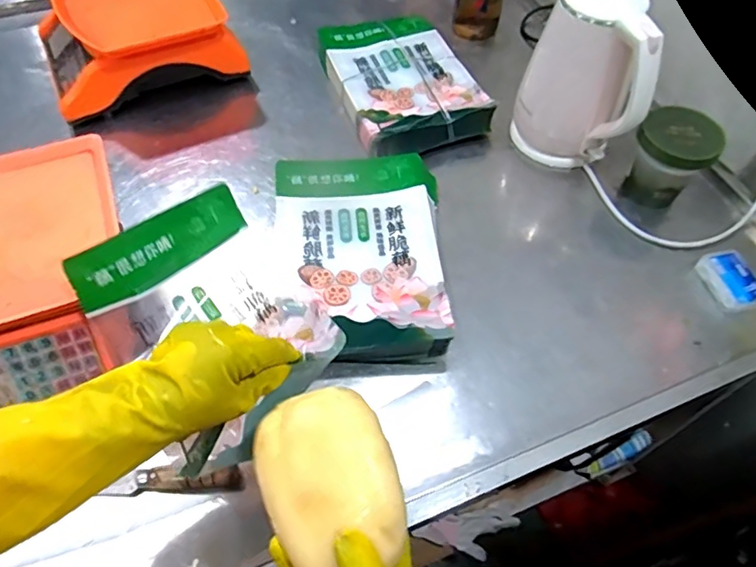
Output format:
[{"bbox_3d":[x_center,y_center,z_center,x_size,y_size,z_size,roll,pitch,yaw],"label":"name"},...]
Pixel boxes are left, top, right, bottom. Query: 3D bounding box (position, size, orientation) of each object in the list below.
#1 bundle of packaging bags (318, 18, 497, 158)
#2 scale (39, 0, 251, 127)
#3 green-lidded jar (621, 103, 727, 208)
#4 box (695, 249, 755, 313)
[{"bbox_3d":[0.041,-0.326,0.886,0.210,0.053,0.307,-15,58,-12],"label":"bundle of packaging bags"},{"bbox_3d":[-0.398,-0.416,0.870,0.289,0.148,0.251,-21,59,-16],"label":"scale"},{"bbox_3d":[0.389,-0.156,0.738,0.094,0.136,0.088,1,56,-1],"label":"green-lidded jar"},{"bbox_3d":[0.449,-0.004,0.680,0.053,0.028,0.079,-9,57,-8],"label":"box"}]

